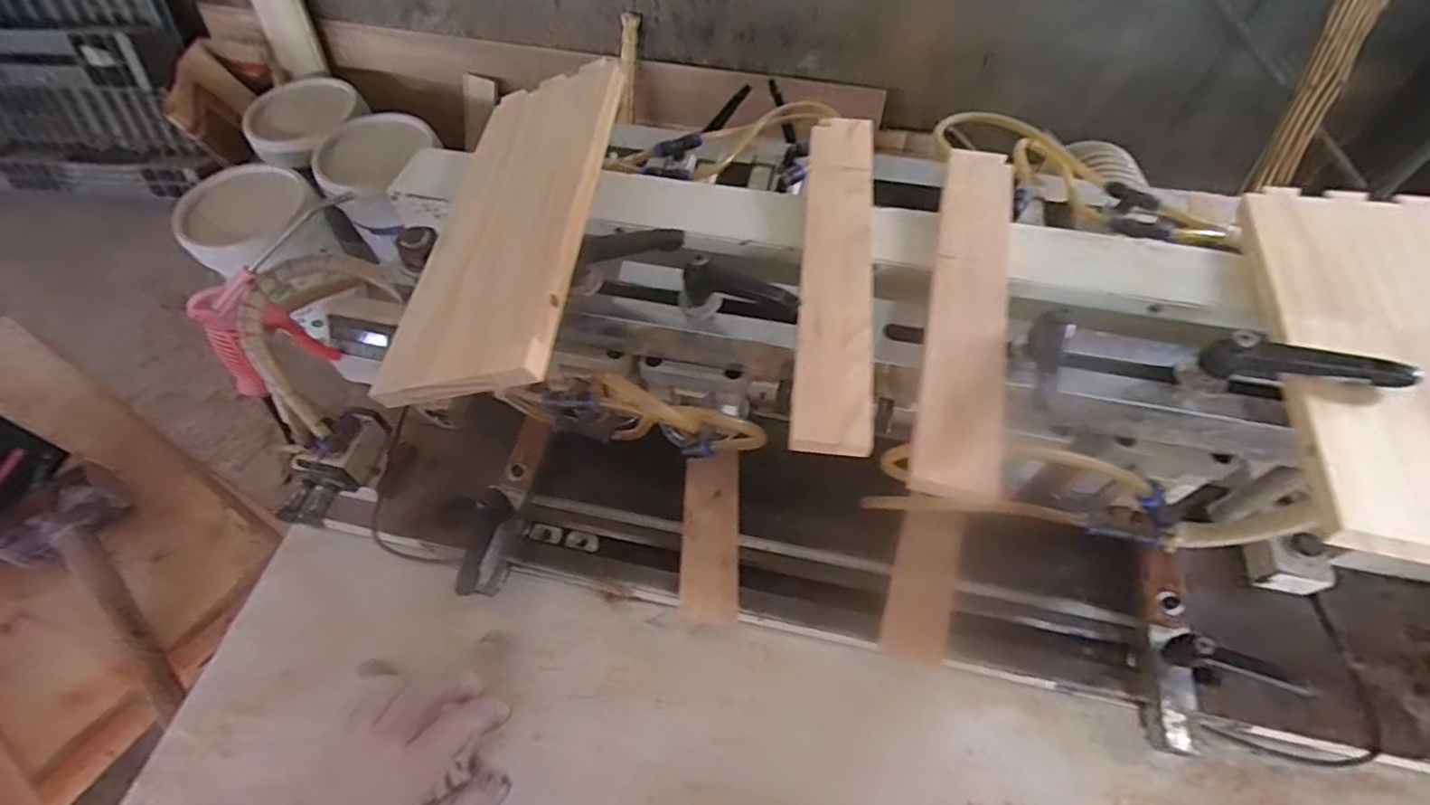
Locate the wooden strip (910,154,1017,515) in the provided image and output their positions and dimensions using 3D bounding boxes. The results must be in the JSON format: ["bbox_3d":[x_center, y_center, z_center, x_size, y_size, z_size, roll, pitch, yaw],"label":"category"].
[{"bbox_3d":[0.168,-0.068,0.406,0.046,0.013,0.275,13,59,9],"label":"wooden strip"}]

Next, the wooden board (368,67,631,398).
[{"bbox_3d":[-0.142,-0.130,0.430,0.117,0.019,0.305,-8,55,21],"label":"wooden board"}]

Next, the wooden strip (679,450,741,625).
[{"bbox_3d":[-0.003,0.108,0.516,0.046,0.012,0.139,3,60,-2],"label":"wooden strip"}]

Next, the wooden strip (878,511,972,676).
[{"bbox_3d":[0.167,0.146,0.496,0.047,0.010,0.118,10,69,24],"label":"wooden strip"}]

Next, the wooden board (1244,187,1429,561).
[{"bbox_3d":[0.411,-0.039,0.370,0.127,0.010,0.302,12,53,17],"label":"wooden board"}]

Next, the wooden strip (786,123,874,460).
[{"bbox_3d":[0.086,-0.099,0.430,0.049,0.009,0.285,6,58,5],"label":"wooden strip"}]

